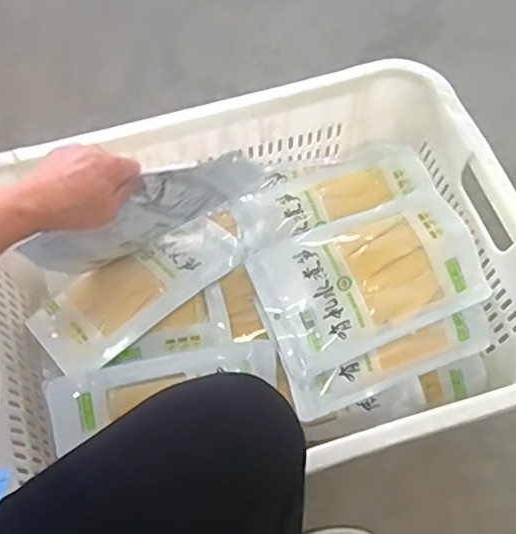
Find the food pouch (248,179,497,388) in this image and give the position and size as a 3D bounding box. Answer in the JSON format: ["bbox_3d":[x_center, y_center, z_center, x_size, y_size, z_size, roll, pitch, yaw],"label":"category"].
[{"bbox_3d":[0.128,0.014,0.707,0.242,0.021,0.158,-22,73,-1],"label":"food pouch"}]

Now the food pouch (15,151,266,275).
[{"bbox_3d":[-0.120,-0.055,0.660,0.253,0.142,0.029,-26,66,8],"label":"food pouch"}]

